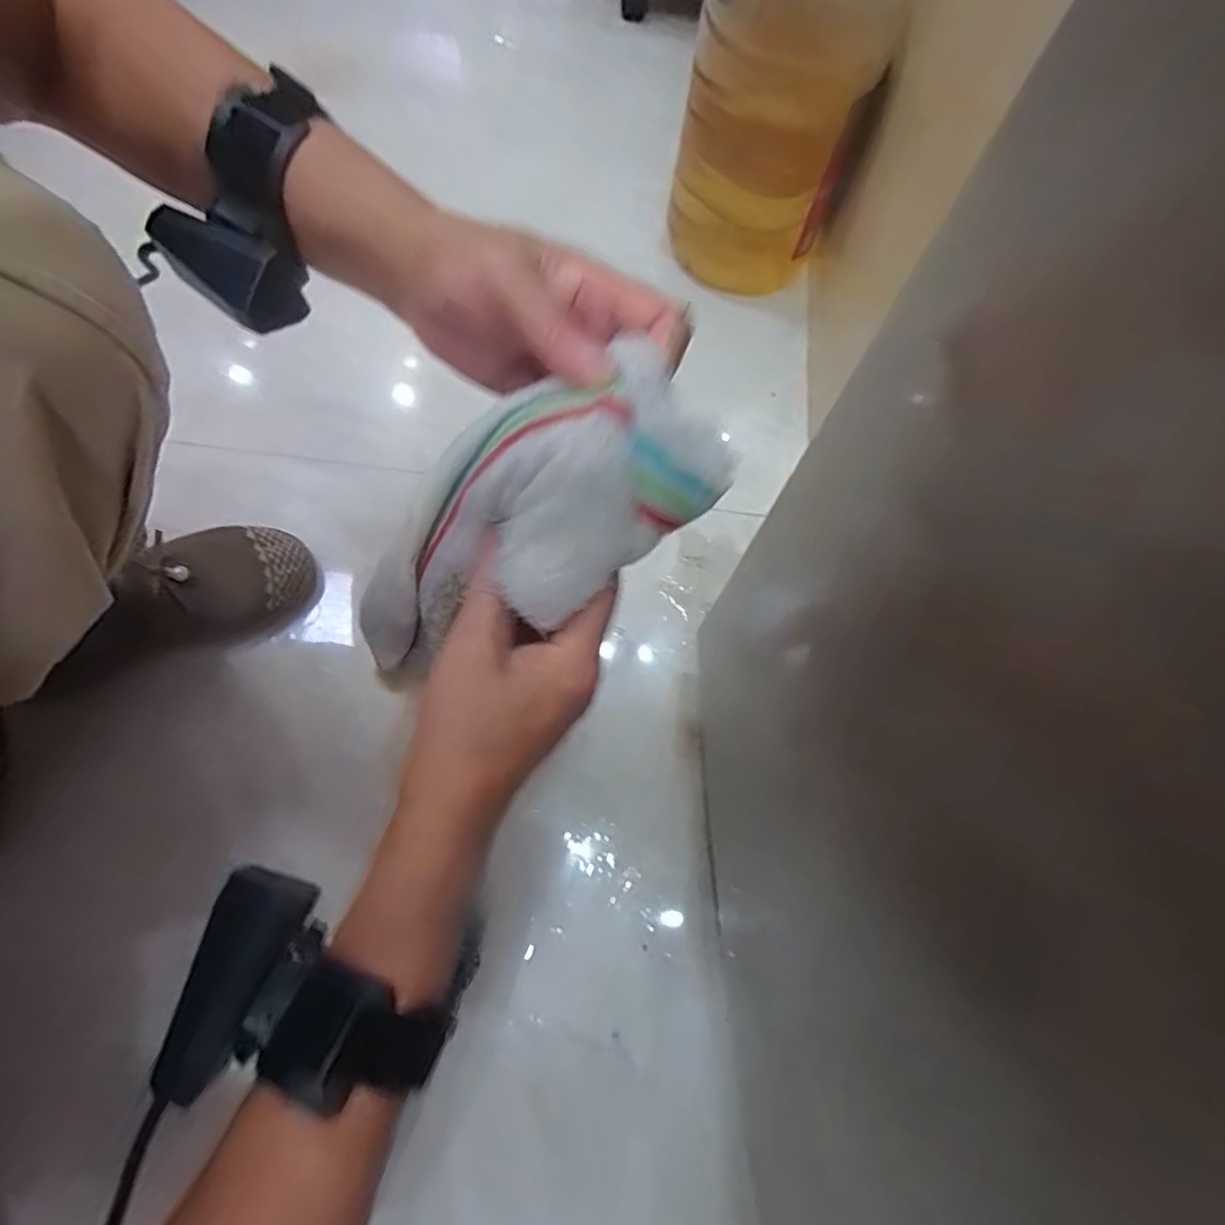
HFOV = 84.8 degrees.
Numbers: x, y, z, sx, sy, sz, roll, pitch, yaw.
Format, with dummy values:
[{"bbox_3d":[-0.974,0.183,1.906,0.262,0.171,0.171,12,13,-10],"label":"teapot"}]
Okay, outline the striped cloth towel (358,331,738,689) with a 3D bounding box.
[{"bbox_3d":[-0.050,-0.026,0.289,0.203,0.053,0.079,-25,66,34],"label":"striped cloth towel"}]

